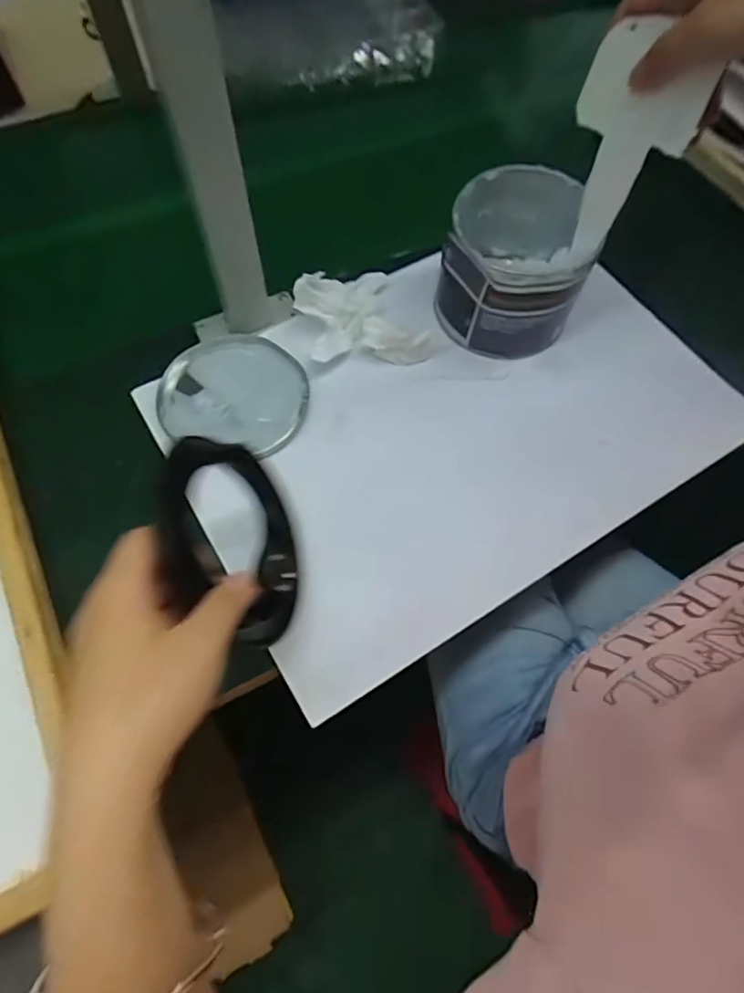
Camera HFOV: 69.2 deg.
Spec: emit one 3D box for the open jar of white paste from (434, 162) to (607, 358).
[{"bbox_3d":[0.126,-0.209,0.504,0.121,0.122,0.133,0,63,-1],"label":"open jar of white paste"}]

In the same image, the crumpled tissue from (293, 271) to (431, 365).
[{"bbox_3d":[-0.013,-0.172,0.507,0.101,0.025,0.118,-18,65,-9],"label":"crumpled tissue"}]

